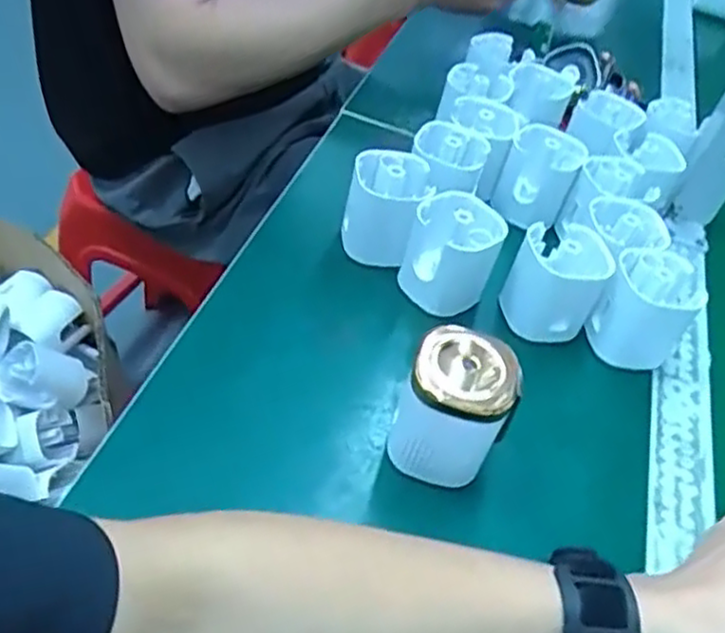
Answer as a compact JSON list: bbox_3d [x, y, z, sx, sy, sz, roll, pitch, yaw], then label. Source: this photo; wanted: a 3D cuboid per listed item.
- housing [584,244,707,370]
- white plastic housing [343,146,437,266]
[{"bbox_3d":[0.195,-0.004,0.505,0.061,0.065,0.057,29,45,17],"label":"housing"},{"bbox_3d":[0.018,-0.076,0.528,0.054,0.075,0.049,21,43,8],"label":"white plastic housing"}]

